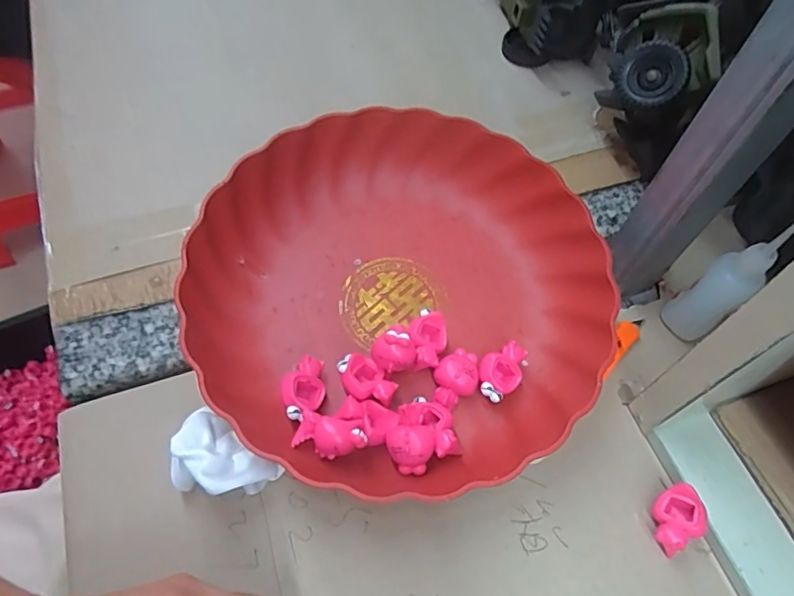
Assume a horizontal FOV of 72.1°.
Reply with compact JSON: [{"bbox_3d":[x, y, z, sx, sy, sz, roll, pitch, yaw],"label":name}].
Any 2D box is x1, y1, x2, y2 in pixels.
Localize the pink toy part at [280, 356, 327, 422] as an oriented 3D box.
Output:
[{"bbox_3d":[-0.054,0.054,0.316,0.023,0.021,0.034,-5,60,-2],"label":"pink toy part"}]

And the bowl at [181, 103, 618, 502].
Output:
[{"bbox_3d":[0.004,-0.008,0.336,0.237,0.058,0.239,0,60,0],"label":"bowl"}]

